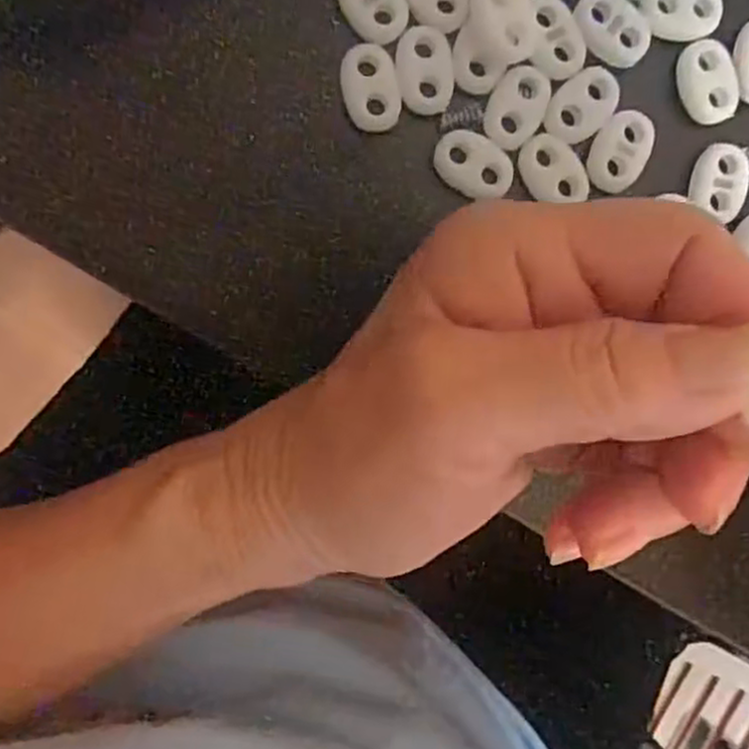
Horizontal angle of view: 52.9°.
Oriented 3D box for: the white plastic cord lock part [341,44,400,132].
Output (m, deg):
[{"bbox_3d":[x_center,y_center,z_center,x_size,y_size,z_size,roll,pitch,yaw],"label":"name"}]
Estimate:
[{"bbox_3d":[-0.001,-0.076,0.198,0.014,0.004,0.022,-17,96,-5],"label":"white plastic cord lock part"}]

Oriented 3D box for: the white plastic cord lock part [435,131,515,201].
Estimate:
[{"bbox_3d":[0.028,-0.057,0.203,0.022,0.004,0.016,32,90,-7],"label":"white plastic cord lock part"}]

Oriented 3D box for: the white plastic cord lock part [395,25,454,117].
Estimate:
[{"bbox_3d":[0.014,-0.081,0.200,0.015,0.004,0.022,-7,95,-6],"label":"white plastic cord lock part"}]

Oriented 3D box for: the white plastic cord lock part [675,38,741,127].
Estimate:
[{"bbox_3d":[0.093,-0.081,0.207,0.016,0.004,0.022,-12,95,-5],"label":"white plastic cord lock part"}]

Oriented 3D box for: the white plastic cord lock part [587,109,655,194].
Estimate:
[{"bbox_3d":[0.068,-0.062,0.206,0.015,0.004,0.023,24,91,-7],"label":"white plastic cord lock part"}]

